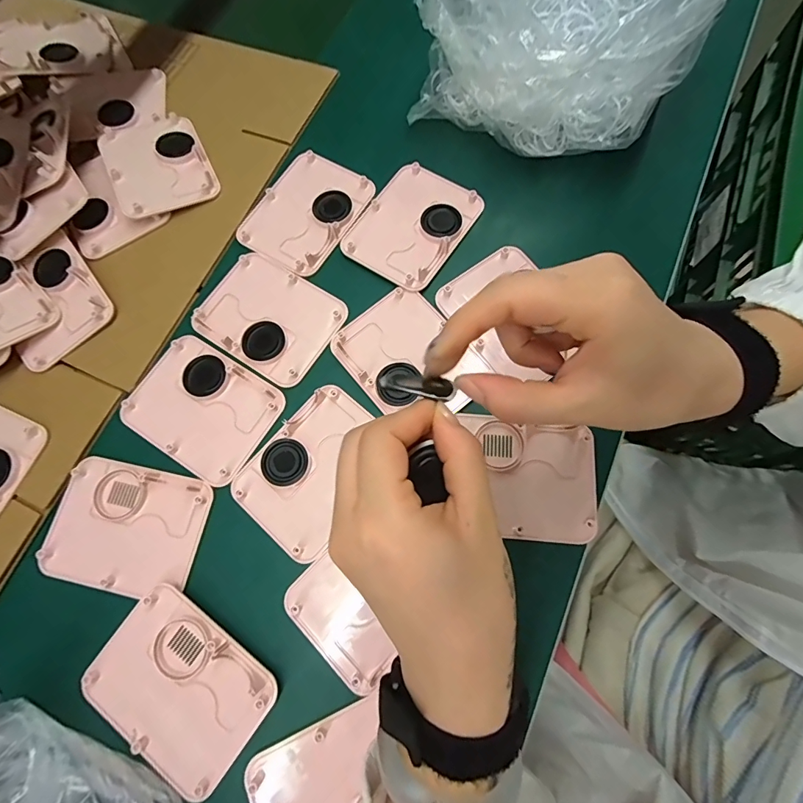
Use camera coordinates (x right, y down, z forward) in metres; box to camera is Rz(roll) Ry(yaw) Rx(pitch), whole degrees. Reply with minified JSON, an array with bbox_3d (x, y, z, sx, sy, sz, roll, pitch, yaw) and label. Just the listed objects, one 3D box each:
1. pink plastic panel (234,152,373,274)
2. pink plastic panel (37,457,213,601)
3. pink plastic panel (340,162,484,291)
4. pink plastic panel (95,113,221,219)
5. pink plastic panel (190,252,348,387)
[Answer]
[{"bbox_3d":[-0.094,-0.191,0.431,0.094,0.008,0.124,32,77,11],"label":"pink plastic panel"},{"bbox_3d":[-0.224,0.102,0.353,0.122,0.009,0.094,11,74,6],"label":"pink plastic panel"},{"bbox_3d":[0.012,-0.173,0.421,0.095,0.012,0.124,33,77,11],"label":"pink plastic panel"},{"bbox_3d":[-0.253,-0.248,0.450,0.096,0.017,0.120,-26,74,-6],"label":"pink plastic panel"},{"bbox_3d":[-0.123,-0.080,0.401,0.124,0.009,0.096,31,77,11],"label":"pink plastic panel"}]

